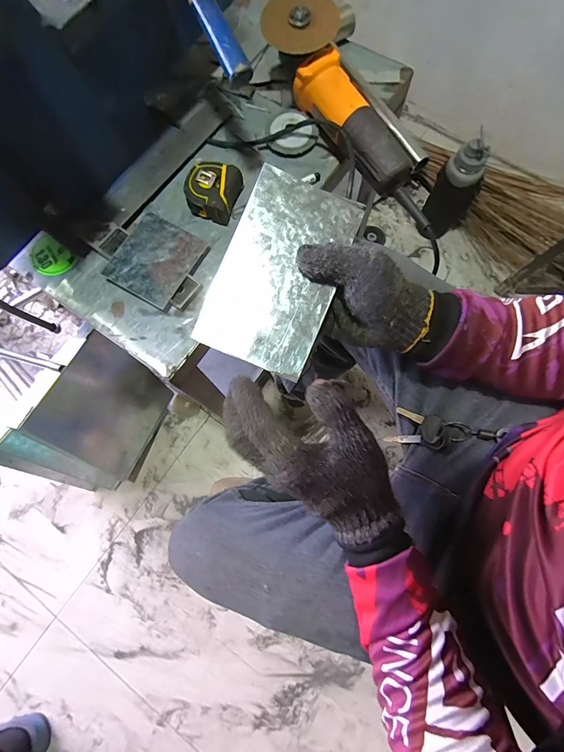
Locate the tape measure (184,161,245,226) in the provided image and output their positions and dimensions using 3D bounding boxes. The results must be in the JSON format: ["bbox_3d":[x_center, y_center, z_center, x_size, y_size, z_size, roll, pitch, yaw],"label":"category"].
[{"bbox_3d":[-0.094,-0.257,0.493,0.068,0.034,0.069,17,77,6],"label":"tape measure"}]

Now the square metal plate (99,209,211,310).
[{"bbox_3d":[-0.169,-0.157,0.474,0.097,0.009,0.111,27,78,9],"label":"square metal plate"}]

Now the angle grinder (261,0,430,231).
[{"bbox_3d":[0.096,-0.353,0.488,0.100,0.075,0.350,-32,91,-10],"label":"angle grinder"}]

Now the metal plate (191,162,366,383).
[{"bbox_3d":[-0.001,-0.091,0.313,0.100,0.005,0.166,23,88,-3],"label":"metal plate"}]

